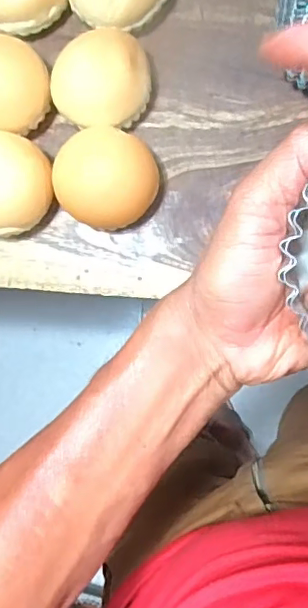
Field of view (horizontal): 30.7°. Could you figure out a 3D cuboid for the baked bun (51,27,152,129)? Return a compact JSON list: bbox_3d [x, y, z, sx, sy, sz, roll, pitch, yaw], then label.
[{"bbox_3d":[-0.048,-0.203,0.508,0.089,0.052,0.085,-4,87,6],"label":"baked bun"}]

